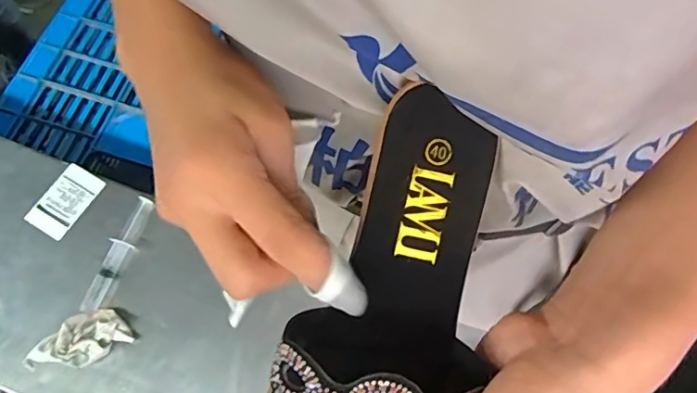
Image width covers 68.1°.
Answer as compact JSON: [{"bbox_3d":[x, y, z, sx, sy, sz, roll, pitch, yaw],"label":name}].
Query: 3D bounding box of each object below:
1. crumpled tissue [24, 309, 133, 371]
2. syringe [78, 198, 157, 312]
[{"bbox_3d":[-0.278,0.147,0.525,0.106,0.027,0.051,-13,75,-3],"label":"crumpled tissue"},{"bbox_3d":[-0.248,0.061,0.558,0.019,0.021,0.132,21,76,6],"label":"syringe"}]

